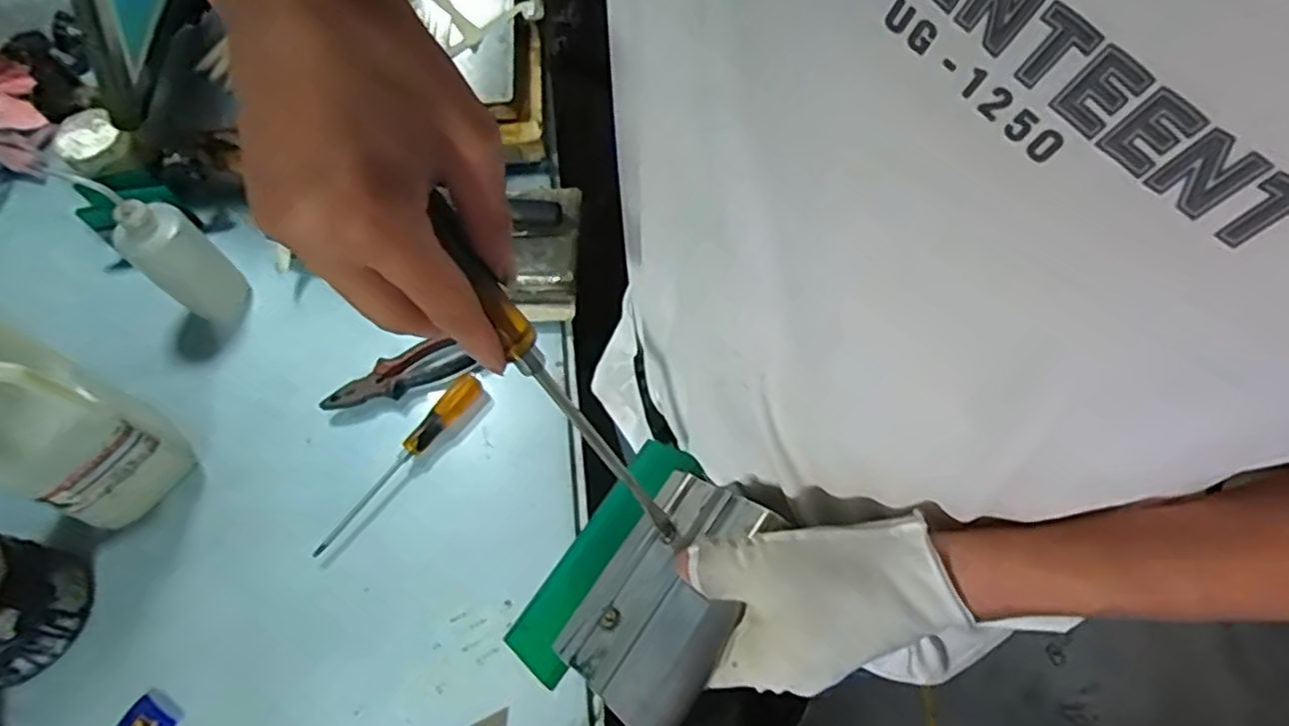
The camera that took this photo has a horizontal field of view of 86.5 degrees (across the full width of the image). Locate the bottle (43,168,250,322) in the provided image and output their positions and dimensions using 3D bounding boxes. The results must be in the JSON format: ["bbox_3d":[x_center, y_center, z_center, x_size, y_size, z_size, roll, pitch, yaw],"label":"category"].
[{"bbox_3d":[-0.551,-0.136,0.787,0.093,0.198,0.076,35,69,19],"label":"bottle"}]

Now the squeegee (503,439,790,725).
[{"bbox_3d":[0.004,0.120,0.387,0.130,0.029,0.143,6,57,52],"label":"squeegee"}]

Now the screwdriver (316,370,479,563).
[{"bbox_3d":[-0.269,0.104,0.745,0.027,0.034,0.237,37,71,19],"label":"screwdriver"}]

